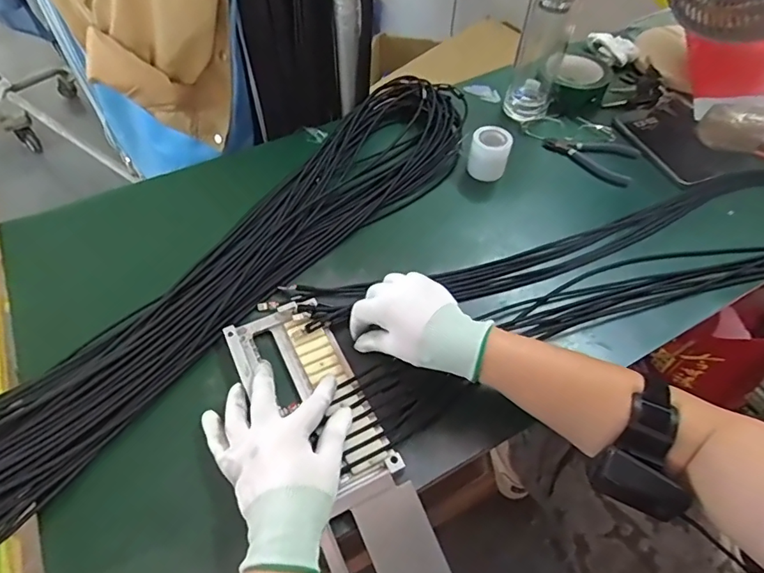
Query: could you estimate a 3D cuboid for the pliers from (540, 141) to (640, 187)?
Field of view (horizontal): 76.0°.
[{"bbox_3d":[0.289,-0.183,0.682,0.124,0.016,0.069,23,56,15],"label":"pliers"}]

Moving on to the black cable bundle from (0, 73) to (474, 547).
[{"bbox_3d":[-0.138,-0.036,0.543,0.161,0.038,0.737,32,59,21],"label":"black cable bundle"}]

